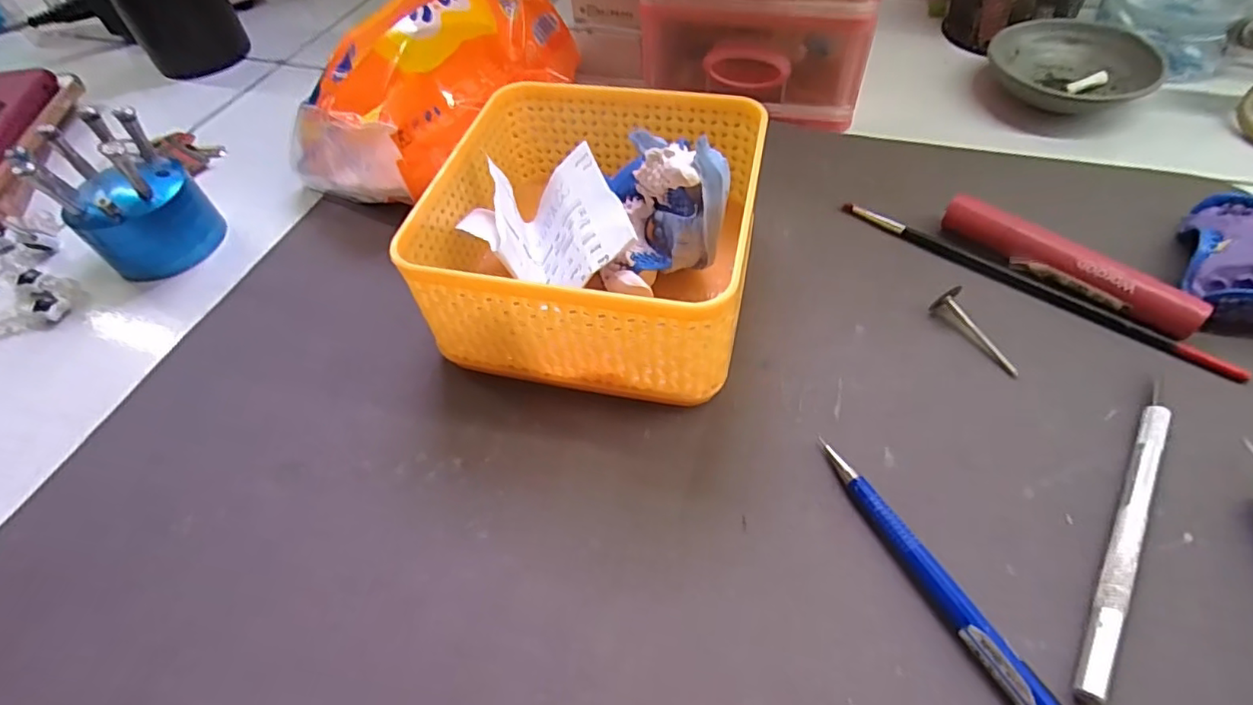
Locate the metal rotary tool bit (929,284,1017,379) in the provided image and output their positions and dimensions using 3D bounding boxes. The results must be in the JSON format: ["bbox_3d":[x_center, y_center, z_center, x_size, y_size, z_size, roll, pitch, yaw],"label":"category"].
[{"bbox_3d":[0.150,-0.008,0.252,0.010,0.011,0.044,-26,67,-14],"label":"metal rotary tool bit"}]

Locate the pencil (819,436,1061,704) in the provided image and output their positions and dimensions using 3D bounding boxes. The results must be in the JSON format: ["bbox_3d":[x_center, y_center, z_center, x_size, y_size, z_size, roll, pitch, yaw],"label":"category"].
[{"bbox_3d":[0.106,0.084,0.184,0.010,0.009,0.133,-25,55,-14],"label":"pencil"}]

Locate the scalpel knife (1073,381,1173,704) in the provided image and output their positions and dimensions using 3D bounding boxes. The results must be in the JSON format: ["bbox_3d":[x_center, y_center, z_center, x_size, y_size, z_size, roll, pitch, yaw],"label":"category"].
[{"bbox_3d":[0.170,0.057,0.199,0.008,0.007,0.126,28,60,23],"label":"scalpel knife"}]

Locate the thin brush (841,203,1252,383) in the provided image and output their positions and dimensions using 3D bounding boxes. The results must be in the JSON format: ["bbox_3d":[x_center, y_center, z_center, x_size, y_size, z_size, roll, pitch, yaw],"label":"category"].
[{"bbox_3d":[0.178,-0.033,0.268,0.170,0.005,0.008,33,62,26],"label":"thin brush"}]

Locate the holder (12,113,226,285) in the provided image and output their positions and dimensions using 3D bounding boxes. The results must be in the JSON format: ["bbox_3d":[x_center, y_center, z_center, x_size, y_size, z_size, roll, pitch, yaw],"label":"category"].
[{"bbox_3d":[-0.257,-0.083,0.306,0.062,0.069,0.057,-38,59,-21],"label":"holder"}]

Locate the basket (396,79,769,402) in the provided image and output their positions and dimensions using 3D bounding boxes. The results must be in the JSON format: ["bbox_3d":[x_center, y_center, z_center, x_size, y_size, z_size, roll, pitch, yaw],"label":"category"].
[{"bbox_3d":[-0.012,-0.055,0.264,0.131,0.066,0.135,9,54,12],"label":"basket"}]

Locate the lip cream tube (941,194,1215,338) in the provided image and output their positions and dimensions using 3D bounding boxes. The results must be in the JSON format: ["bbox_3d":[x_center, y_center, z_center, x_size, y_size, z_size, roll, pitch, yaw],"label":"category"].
[{"bbox_3d":[0.193,-0.039,0.262,0.013,0.017,0.105,-38,59,-21],"label":"lip cream tube"}]

